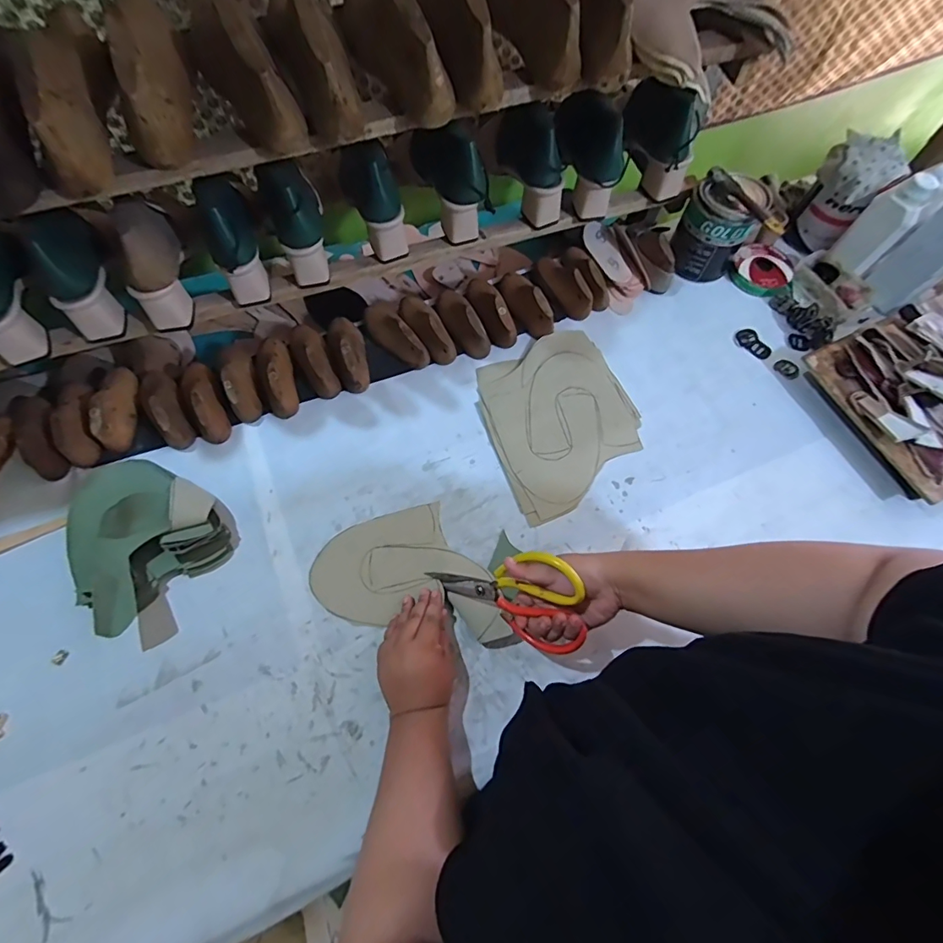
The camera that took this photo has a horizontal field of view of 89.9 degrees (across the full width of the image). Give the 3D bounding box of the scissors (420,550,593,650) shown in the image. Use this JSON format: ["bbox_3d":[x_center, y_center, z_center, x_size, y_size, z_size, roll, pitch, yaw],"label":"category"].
[{"bbox_3d":[0.033,0.142,0.553,0.201,0.013,0.107,3,105,35],"label":"scissors"}]

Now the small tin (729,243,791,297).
[{"bbox_3d":[0.490,-0.347,0.807,0.096,0.018,0.112,10,69,2],"label":"small tin"}]

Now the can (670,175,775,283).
[{"bbox_3d":[0.397,-0.394,0.766,0.115,0.128,0.108,1,69,-1],"label":"can"}]

